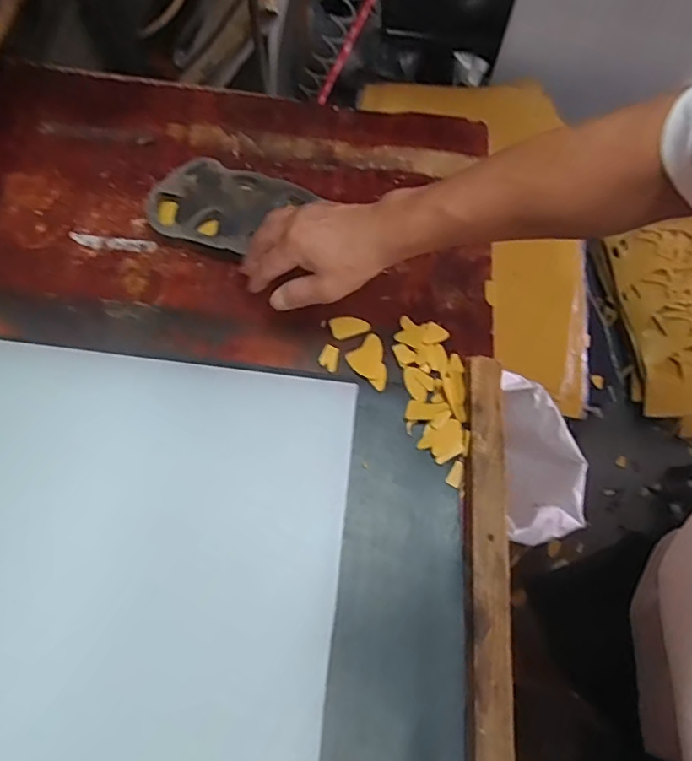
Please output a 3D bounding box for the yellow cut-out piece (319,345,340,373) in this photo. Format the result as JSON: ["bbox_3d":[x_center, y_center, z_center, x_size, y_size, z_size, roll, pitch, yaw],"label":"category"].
[{"bbox_3d":[-0.016,-0.023,0.557,0.021,0.005,0.025,23,69,8],"label":"yellow cut-out piece"}]

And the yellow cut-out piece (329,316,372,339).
[{"bbox_3d":[0.004,-0.059,0.575,0.038,0.004,0.024,-20,78,-8],"label":"yellow cut-out piece"}]

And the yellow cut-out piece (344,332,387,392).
[{"bbox_3d":[0.030,-0.020,0.560,0.051,0.004,0.042,43,73,15],"label":"yellow cut-out piece"}]

